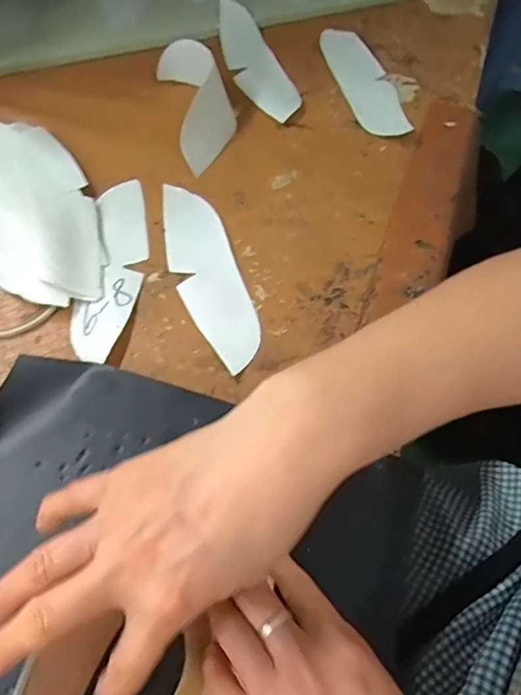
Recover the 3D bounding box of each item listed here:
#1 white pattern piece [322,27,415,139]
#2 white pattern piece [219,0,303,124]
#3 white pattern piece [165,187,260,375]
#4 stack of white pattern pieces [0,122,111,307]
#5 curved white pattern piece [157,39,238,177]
[{"bbox_3d":[0.119,-0.301,0.591,0.056,0.012,0.189,-12,62,-8],"label":"white pattern piece"},{"bbox_3d":[-0.005,-0.337,0.608,0.058,0.026,0.199,-17,63,-11],"label":"white pattern piece"},{"bbox_3d":[-0.047,-0.067,0.464,0.055,0.005,0.197,-17,64,-10],"label":"white pattern piece"},{"bbox_3d":[-0.205,-0.128,0.477,0.099,0.027,0.217,-16,63,-11],"label":"stack of white pattern pieces"},{"bbox_3d":[-0.060,-0.257,0.534,0.063,0.050,0.152,-14,62,-9],"label":"curved white pattern piece"}]

